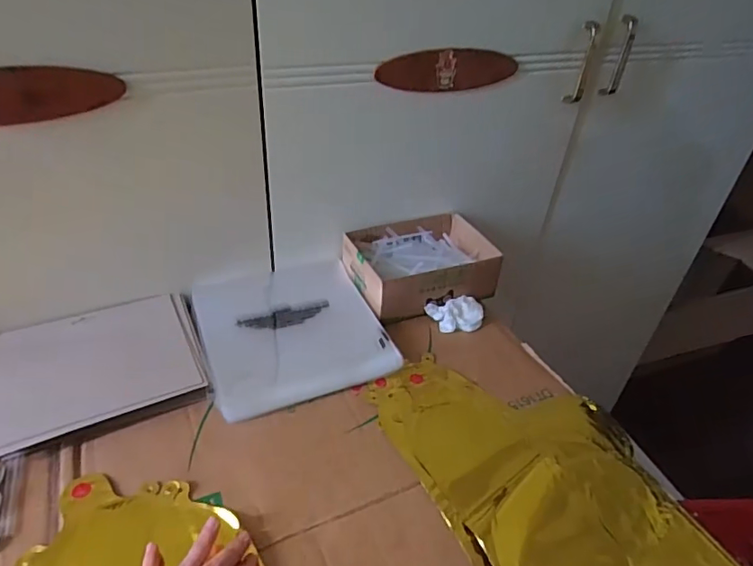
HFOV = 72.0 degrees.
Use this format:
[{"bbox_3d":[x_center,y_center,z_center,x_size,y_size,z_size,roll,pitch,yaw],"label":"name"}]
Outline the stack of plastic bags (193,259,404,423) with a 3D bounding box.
[{"bbox_3d":[-0.106,0.049,0.627,0.200,0.016,0.220,-13,42,-22],"label":"stack of plastic bags"}]

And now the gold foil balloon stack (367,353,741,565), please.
[{"bbox_3d":[0.182,0.213,0.468,0.221,0.014,0.428,-15,43,-24],"label":"gold foil balloon stack"}]

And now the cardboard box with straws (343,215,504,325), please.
[{"bbox_3d":[0.062,-0.030,0.716,0.197,0.053,0.146,-14,42,-24],"label":"cardboard box with straws"}]

